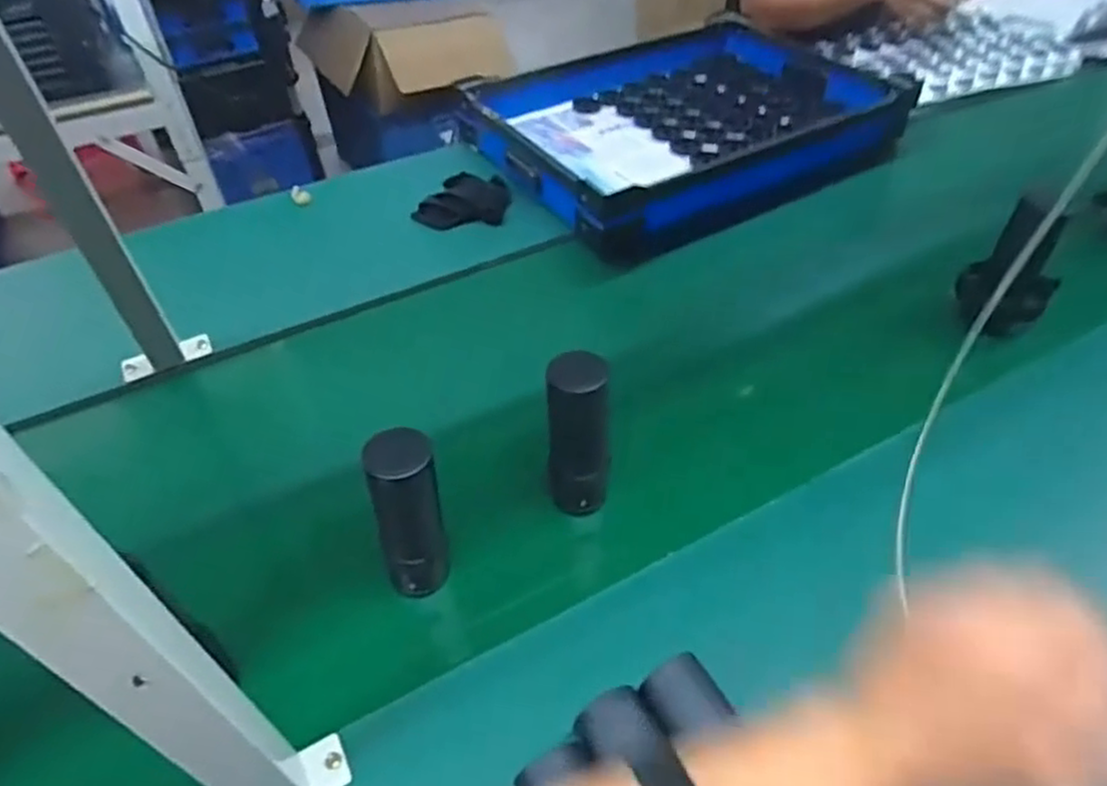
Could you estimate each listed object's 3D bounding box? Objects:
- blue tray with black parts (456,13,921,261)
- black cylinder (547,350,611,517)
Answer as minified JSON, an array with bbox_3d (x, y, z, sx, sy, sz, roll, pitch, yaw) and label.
[{"bbox_3d":[0.211,-0.498,1.223,0.685,0.097,0.542,-26,51,-21],"label":"blue tray with black parts"},{"bbox_3d":[0.026,0.040,0.661,0.060,0.152,0.063,2,47,4],"label":"black cylinder"}]

